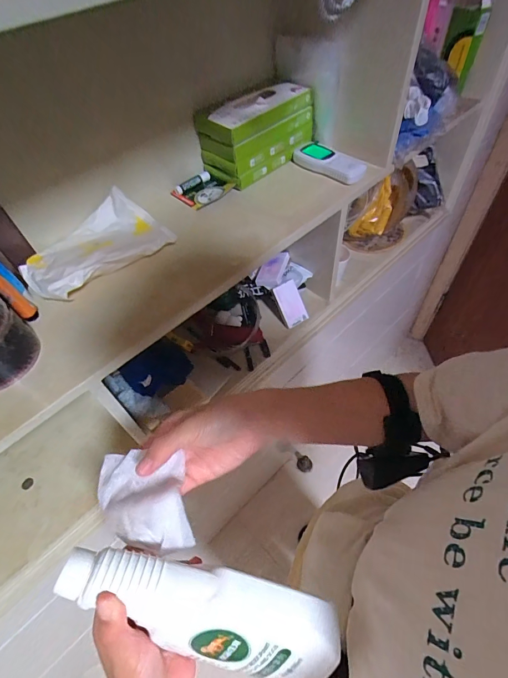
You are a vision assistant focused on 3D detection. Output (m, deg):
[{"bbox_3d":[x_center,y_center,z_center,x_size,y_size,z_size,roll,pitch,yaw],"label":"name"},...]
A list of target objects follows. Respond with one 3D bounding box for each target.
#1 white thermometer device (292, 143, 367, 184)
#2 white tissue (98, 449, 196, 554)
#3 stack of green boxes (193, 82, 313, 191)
[{"bbox_3d":[0.136,-0.316,0.633,0.051,0.025,0.135,-39,59,-22],"label":"white thermometer device"},{"bbox_3d":[-0.093,0.132,0.298,0.071,0.022,0.086,-14,53,-5],"label":"white tissue"},{"bbox_3d":[0.005,-0.374,0.636,0.196,0.100,0.103,-39,59,-22],"label":"stack of green boxes"}]

